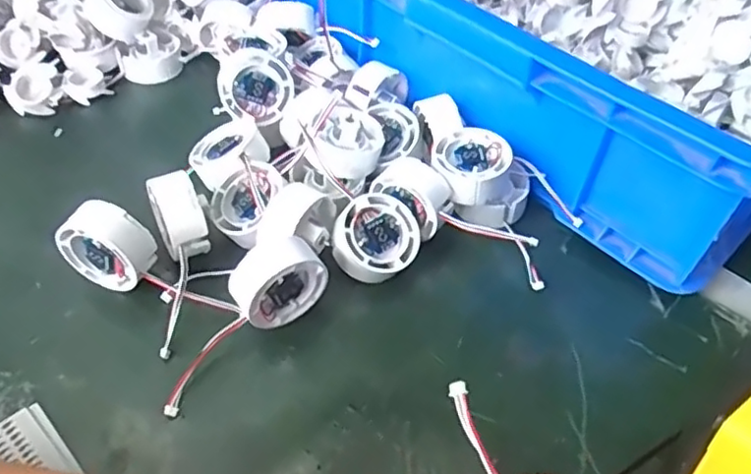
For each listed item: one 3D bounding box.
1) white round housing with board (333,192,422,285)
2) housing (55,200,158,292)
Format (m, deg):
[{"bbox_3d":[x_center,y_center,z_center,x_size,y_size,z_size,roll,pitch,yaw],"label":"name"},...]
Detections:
[{"bbox_3d":[-0.001,0.001,0.418,0.056,0.018,0.053,6,72,-19],"label":"white round housing with board"},{"bbox_3d":[-0.162,0.006,0.389,0.050,0.050,0.028,19,49,13],"label":"housing"}]

